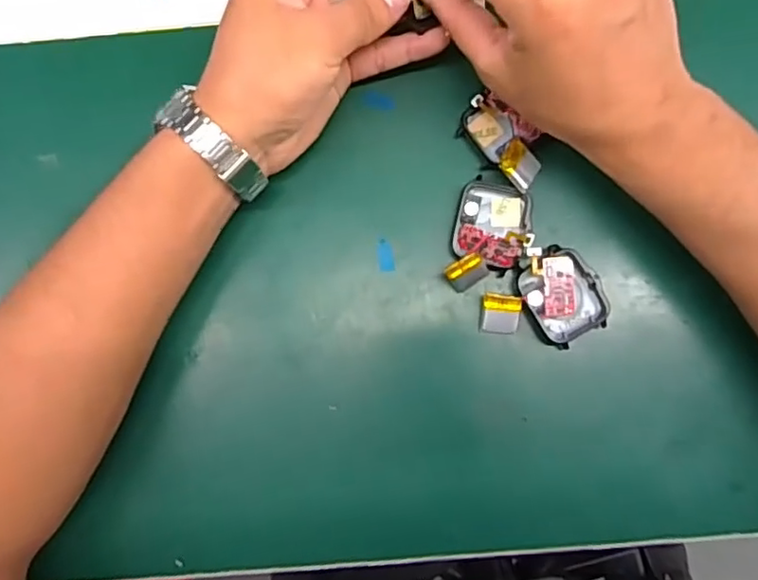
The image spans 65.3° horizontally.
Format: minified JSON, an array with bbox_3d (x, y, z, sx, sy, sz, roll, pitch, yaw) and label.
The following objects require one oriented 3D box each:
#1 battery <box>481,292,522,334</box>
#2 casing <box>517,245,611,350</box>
[{"bbox_3d":[0.064,0.013,0.309,0.019,0.004,0.021,7,112,6],"label":"battery"},{"bbox_3d":[0.095,0.001,0.307,0.039,0.009,0.050,-27,85,-1],"label":"casing"}]

